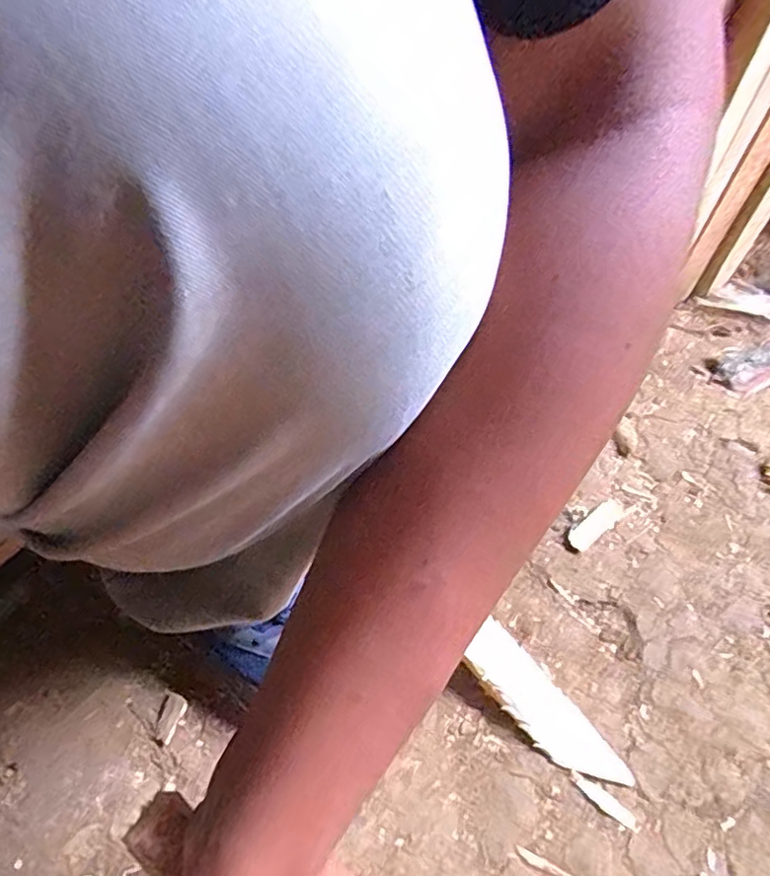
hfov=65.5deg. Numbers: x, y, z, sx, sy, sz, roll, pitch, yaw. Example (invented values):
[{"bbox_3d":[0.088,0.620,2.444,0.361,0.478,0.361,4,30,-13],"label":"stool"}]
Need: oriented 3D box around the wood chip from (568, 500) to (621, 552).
[{"bbox_3d":[0.197,0.081,0.562,0.065,0.005,0.022,-35,66,-23],"label":"wood chip"}]

